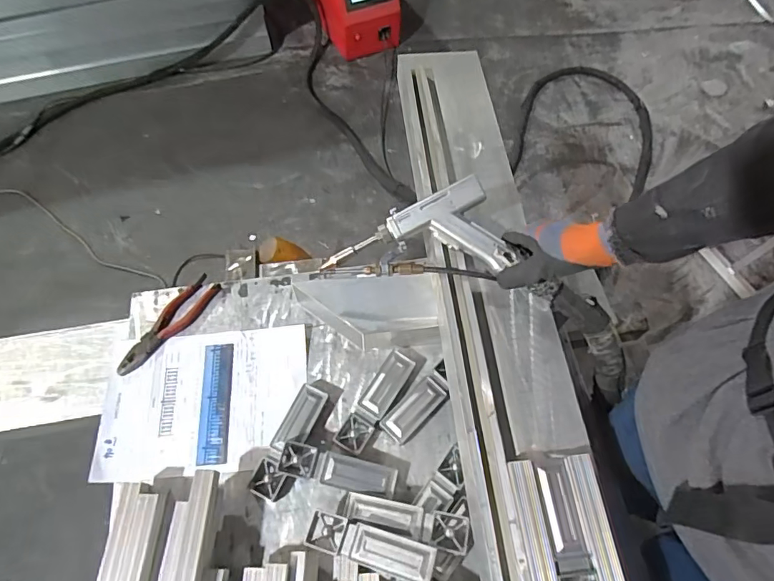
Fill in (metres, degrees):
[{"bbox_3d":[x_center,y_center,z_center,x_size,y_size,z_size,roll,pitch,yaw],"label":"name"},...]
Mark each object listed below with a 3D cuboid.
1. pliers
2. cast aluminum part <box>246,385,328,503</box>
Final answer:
[{"bbox_3d":[-0.336,0.053,0.748,0.044,0.013,0.186,30,66,14],"label":"pliers"},{"bbox_3d":[-0.133,0.208,0.673,0.045,0.034,0.154,21,61,9],"label":"cast aluminum part"}]

